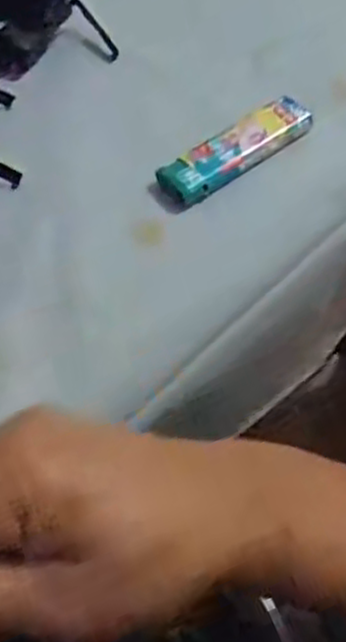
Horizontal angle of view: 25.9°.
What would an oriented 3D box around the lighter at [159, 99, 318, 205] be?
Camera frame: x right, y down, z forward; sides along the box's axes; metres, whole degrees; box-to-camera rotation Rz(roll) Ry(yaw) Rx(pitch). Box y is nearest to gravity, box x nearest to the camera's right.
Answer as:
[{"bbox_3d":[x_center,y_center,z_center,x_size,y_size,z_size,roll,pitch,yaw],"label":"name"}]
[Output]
[{"bbox_3d":[0.030,-0.080,0.352,0.078,0.009,0.023,-32,65,-17],"label":"lighter"}]

